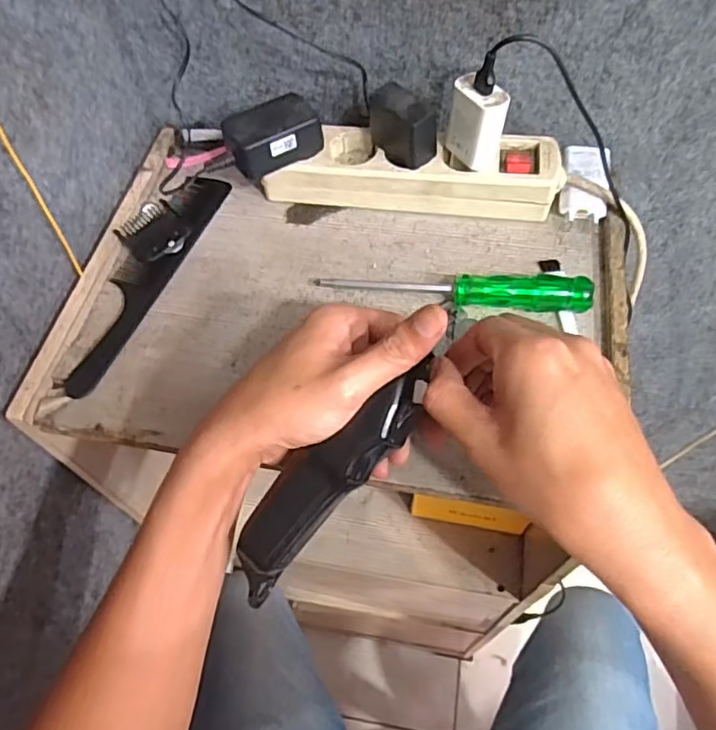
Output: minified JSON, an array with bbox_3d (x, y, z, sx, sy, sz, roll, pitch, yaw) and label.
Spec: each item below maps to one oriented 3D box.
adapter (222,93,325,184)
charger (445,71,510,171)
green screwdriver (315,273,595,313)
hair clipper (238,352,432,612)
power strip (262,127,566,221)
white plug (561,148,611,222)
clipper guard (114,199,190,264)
[{"bbox_3d":[-0.067,-0.175,0.448,0.068,0.030,0.044,-32,63,-15],"label":"adapter"},{"bbox_3d":[0.085,-0.174,0.421,0.024,0.054,0.037,-38,65,-17],"label":"charger"},{"bbox_3d":[0.067,-0.057,0.421,0.189,0.028,0.022,9,61,8],"label":"green screwdriver"},{"bbox_3d":[-0.014,0.064,0.340,0.155,0.034,0.039,-48,66,5],"label":"hair clipper"},{"bbox_3d":[0.043,-0.153,0.470,0.224,0.043,0.056,7,60,7],"label":"power strip"},{"bbox_3d":[0.180,-0.146,0.461,0.036,0.023,0.064,11,61,9],"label":"white plug"},{"bbox_3d":[-0.165,-0.108,0.473,0.060,0.011,0.048,39,69,22],"label":"clipper guard"}]

